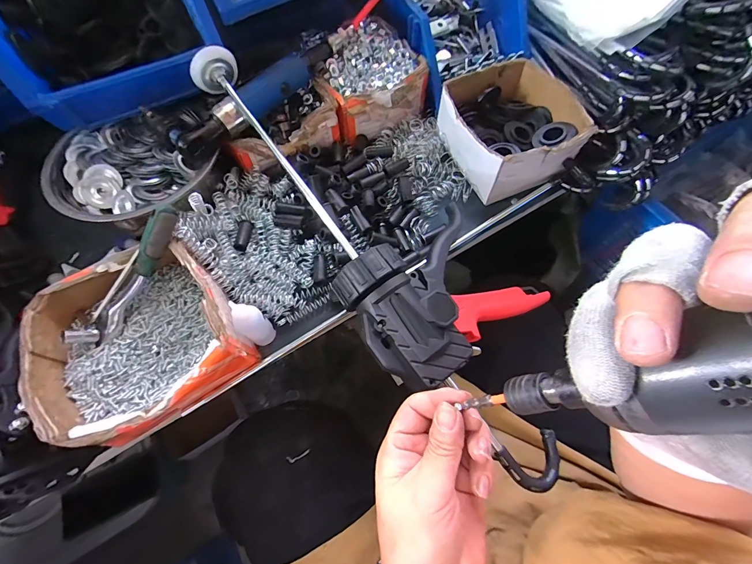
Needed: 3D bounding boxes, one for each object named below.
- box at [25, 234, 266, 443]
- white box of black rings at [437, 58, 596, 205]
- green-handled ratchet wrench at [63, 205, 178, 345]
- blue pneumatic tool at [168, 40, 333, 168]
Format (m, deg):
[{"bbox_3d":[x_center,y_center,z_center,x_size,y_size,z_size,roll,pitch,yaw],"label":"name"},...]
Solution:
[{"bbox_3d":[-0.214,0.052,0.311,0.149,0.070,0.161,-31,67,-14],"label":"box"},{"bbox_3d":[0.167,-0.196,0.423,0.147,0.068,0.157,-19,65,-9],"label":"white box of black rings"},{"bbox_3d":[-0.228,-0.005,0.309,0.020,0.029,0.147,35,91,17],"label":"green-handled ratchet wrench"},{"bbox_3d":[-0.131,-0.216,0.389,0.227,0.037,0.040,-41,70,-18],"label":"blue pneumatic tool"}]

